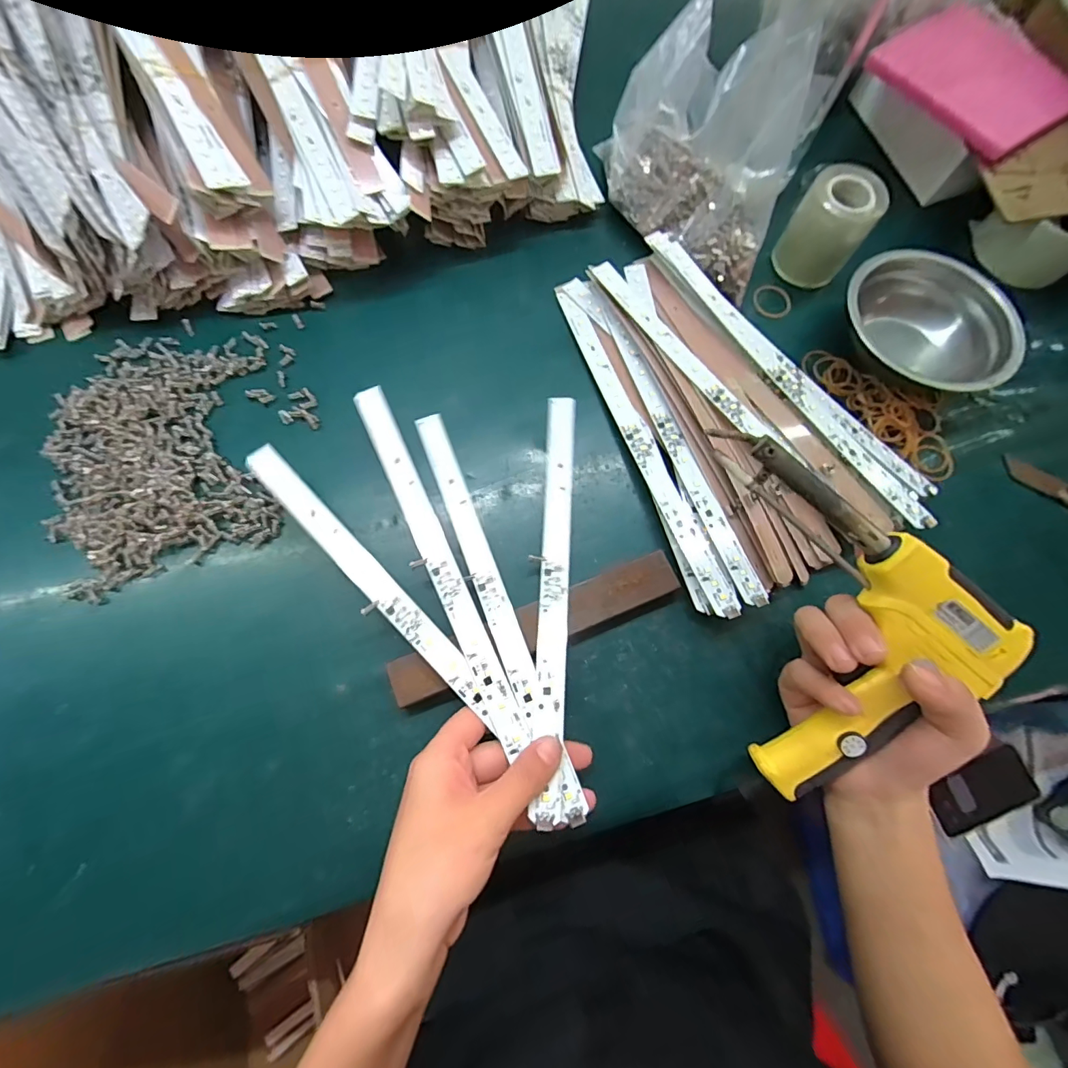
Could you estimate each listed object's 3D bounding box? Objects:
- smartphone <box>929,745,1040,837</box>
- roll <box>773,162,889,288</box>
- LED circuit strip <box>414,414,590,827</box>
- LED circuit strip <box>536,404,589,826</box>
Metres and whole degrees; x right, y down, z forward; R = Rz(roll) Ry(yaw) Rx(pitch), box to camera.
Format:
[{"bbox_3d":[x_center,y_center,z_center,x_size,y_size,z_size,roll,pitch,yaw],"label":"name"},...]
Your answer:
[{"bbox_3d":[0.574,0.329,0.606,0.146,0.014,0.068,-22,77,-8],"label":"smartphone"},{"bbox_3d":[0.238,-0.248,0.388,0.056,0.066,0.056,0,74,-2],"label":"roll"},{"bbox_3d":[-0.029,0.034,0.311,0.019,0.007,0.283,-20,66,-7],"label":"LED circuit strip"},{"bbox_3d":[0.016,0.025,0.314,0.025,0.007,0.281,-1,65,4],"label":"LED circuit strip"}]

